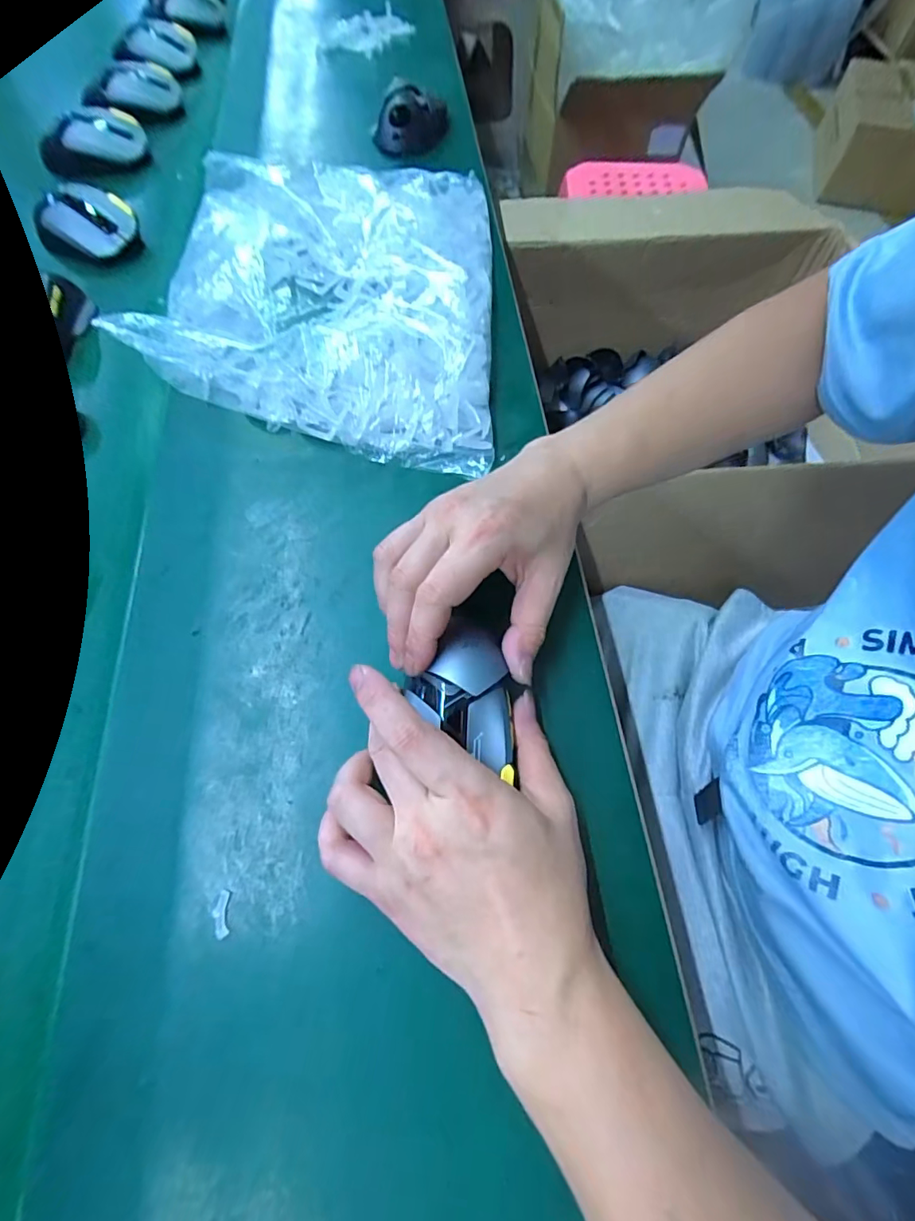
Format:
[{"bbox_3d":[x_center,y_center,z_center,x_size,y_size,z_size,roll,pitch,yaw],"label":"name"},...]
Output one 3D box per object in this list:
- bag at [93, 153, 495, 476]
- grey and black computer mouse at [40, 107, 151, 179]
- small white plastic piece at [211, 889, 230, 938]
[{"bbox_3d":[-0.111,-0.294,0.440,0.277,0.065,0.384,1,64,0],"label":"bag"},{"bbox_3d":[-0.454,-0.579,0.624,0.125,0.059,0.044,-1,64,13],"label":"grey and black computer mouse"},{"bbox_3d":[-0.120,0.153,0.253,0.009,0.004,0.021,-9,65,-5],"label":"small white plastic piece"}]

